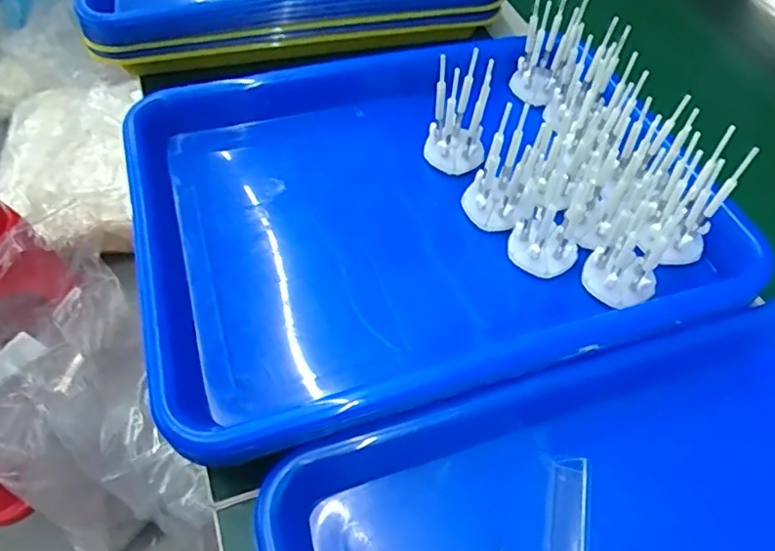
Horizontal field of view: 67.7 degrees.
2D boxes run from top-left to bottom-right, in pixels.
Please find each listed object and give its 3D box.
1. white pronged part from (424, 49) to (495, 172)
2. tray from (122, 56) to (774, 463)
[{"bbox_3d":[0.046,-0.098,0.364,0.039,0.063,0.045,9,54,4],"label":"white pronged part"},{"bbox_3d":[0.011,-0.035,0.356,0.330,0.057,0.247,-14,56,-13],"label":"tray"}]

